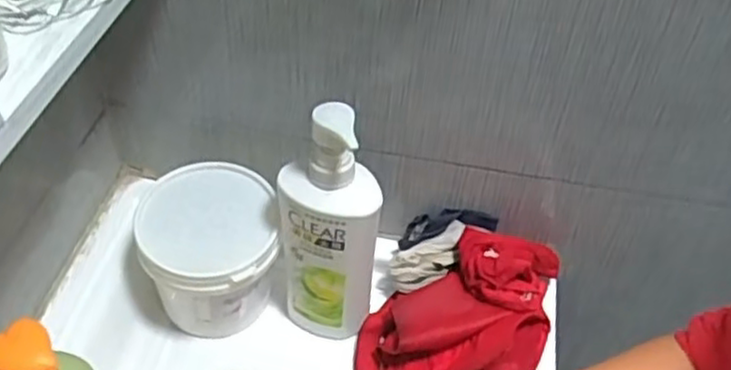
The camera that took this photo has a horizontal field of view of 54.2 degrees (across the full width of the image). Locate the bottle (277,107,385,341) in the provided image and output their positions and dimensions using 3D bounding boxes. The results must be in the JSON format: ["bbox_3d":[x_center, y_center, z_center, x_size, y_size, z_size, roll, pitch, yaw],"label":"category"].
[{"bbox_3d":[-0.031,0.042,0.608,0.082,0.249,0.055,0,45,-4],"label":"bottle"}]

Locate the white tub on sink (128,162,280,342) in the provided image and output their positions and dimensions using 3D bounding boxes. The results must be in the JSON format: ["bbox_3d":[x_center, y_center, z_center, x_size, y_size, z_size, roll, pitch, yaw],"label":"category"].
[{"bbox_3d":[-0.140,0.070,0.660,0.117,0.127,0.126,2,45,-2],"label":"white tub on sink"}]

